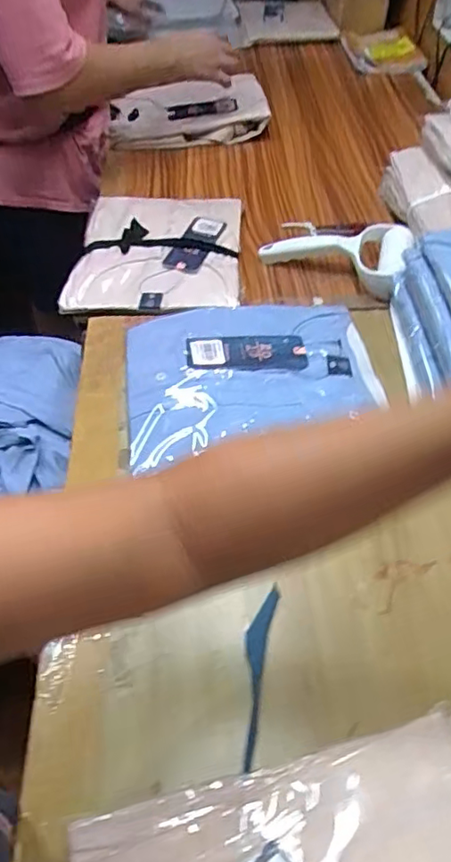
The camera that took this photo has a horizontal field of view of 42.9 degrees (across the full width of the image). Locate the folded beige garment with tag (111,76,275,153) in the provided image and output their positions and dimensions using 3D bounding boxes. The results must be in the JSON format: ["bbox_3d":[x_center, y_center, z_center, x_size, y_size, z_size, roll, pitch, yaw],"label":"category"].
[{"bbox_3d":[-0.062,-0.539,0.991,0.275,0.072,0.123,-10,51,-8],"label":"folded beige garment with tag"}]

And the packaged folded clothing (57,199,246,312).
[{"bbox_3d":[-0.082,-0.239,0.722,0.198,0.015,0.253,3,50,3],"label":"packaged folded clothing"}]

